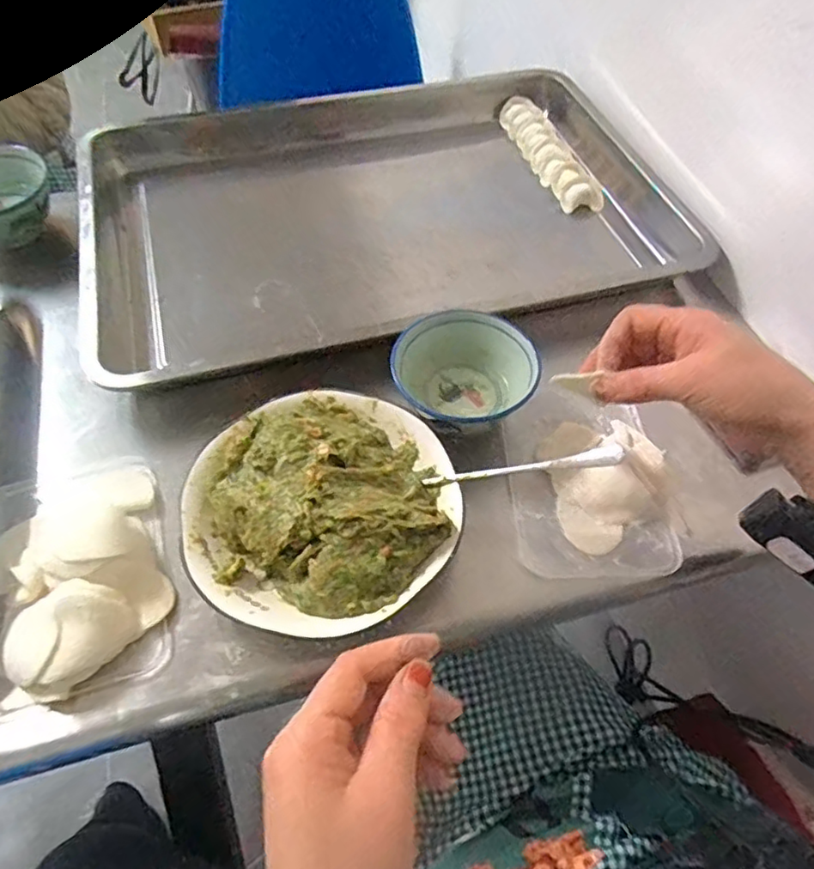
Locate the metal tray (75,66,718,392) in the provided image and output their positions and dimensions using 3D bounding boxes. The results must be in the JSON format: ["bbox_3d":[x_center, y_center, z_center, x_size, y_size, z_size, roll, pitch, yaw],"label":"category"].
[{"bbox_3d":[-0.024,-0.265,0.686,0.575,0.069,0.457,-14,54,-13],"label":"metal tray"}]

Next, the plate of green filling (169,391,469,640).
[{"bbox_3d":[-0.059,0.045,0.429,0.186,0.061,0.187,1,52,-2],"label":"plate of green filling"}]

